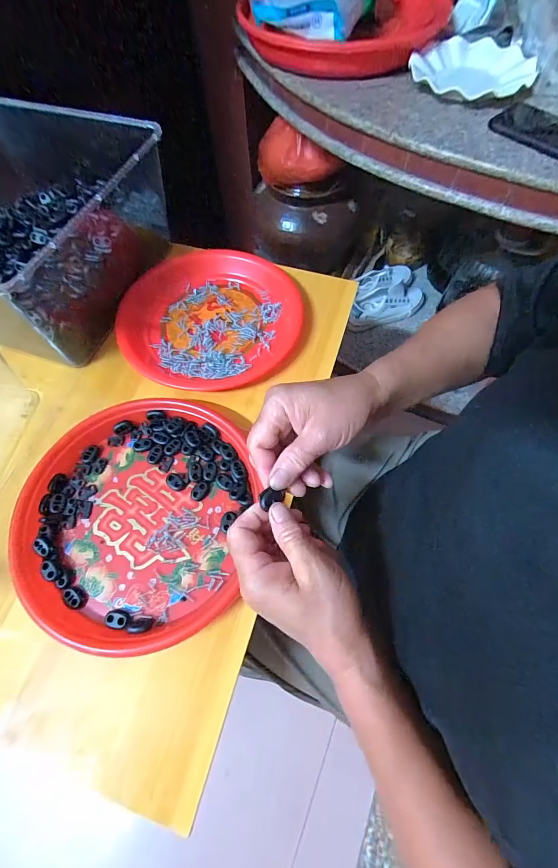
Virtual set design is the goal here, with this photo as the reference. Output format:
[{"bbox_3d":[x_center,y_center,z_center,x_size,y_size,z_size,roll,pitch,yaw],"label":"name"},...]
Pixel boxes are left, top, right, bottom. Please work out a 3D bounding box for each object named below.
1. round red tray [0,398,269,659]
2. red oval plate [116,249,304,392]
[{"bbox_3d":[-0.143,0.075,0.354,0.221,0.023,0.231,9,64,6],"label":"round red tray"},{"bbox_3d":[-0.084,-0.152,0.462,0.214,0.028,0.227,7,64,5],"label":"red oval plate"}]

